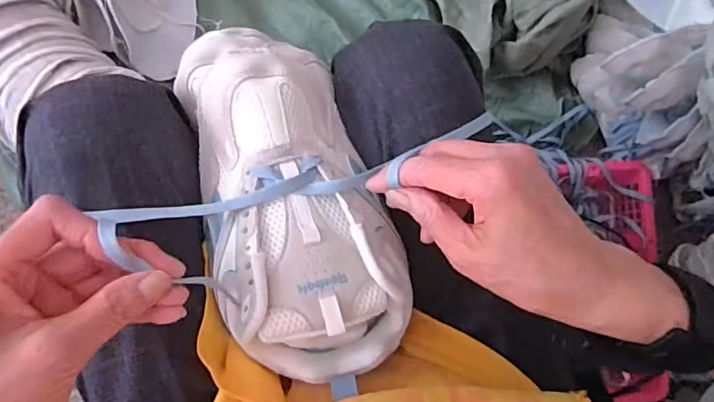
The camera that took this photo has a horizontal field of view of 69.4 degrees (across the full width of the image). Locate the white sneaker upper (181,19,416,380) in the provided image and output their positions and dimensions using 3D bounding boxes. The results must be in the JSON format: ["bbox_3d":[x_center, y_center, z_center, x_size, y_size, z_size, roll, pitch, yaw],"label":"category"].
[{"bbox_3d":[-0.051,-0.014,0.350,0.118,0.057,0.258,-19,76,-9],"label":"white sneaker upper"}]

